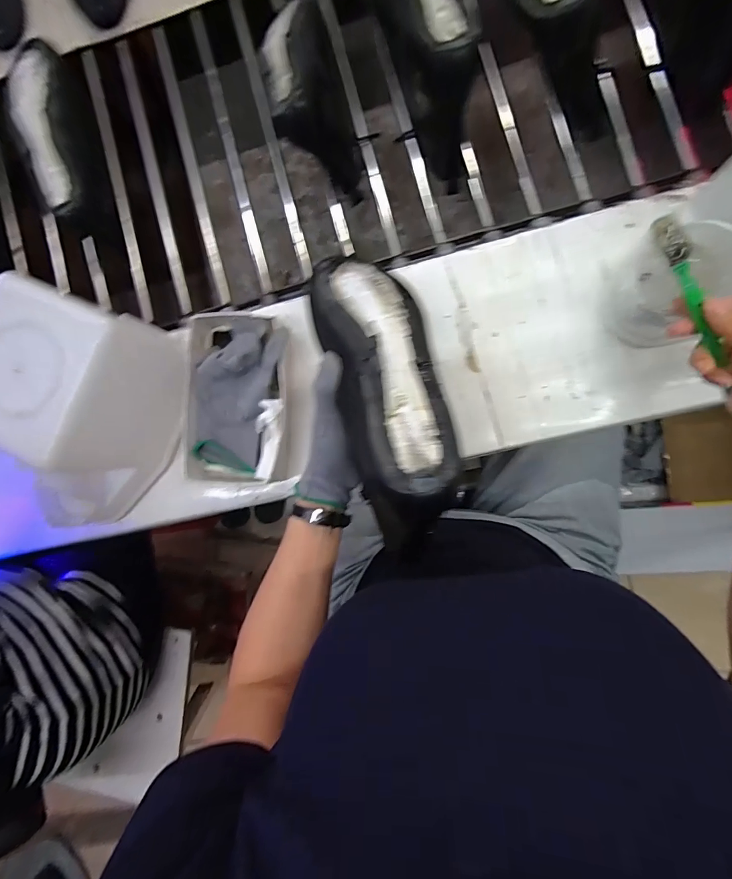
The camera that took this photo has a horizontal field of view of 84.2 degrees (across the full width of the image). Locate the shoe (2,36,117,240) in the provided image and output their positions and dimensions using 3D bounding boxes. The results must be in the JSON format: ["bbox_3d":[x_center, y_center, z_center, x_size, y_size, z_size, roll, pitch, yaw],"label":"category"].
[{"bbox_3d":[-0.413,-0.401,0.551,0.092,0.081,0.259,-10,89,3],"label":"shoe"}]

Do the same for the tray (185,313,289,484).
[{"bbox_3d":[-0.141,-0.045,0.462,0.113,0.065,0.189,1,90,3],"label":"tray"}]

